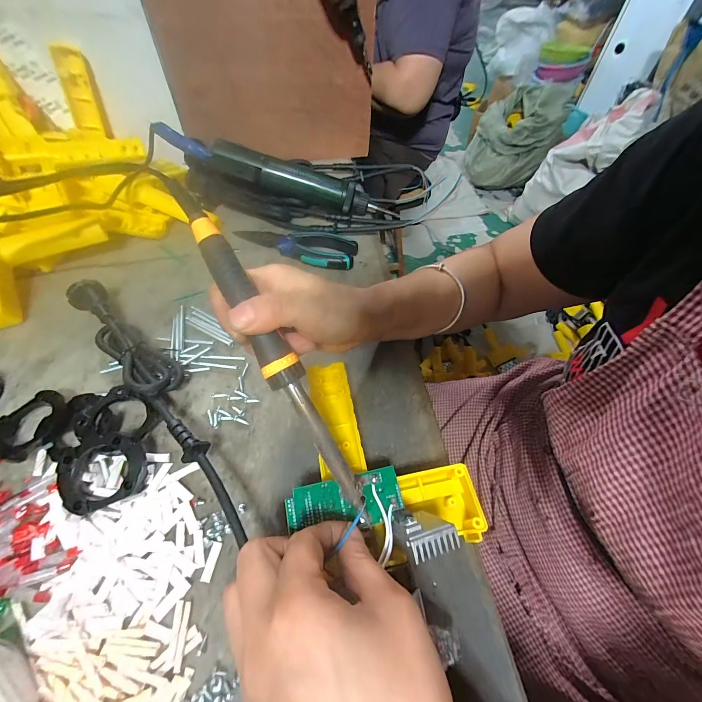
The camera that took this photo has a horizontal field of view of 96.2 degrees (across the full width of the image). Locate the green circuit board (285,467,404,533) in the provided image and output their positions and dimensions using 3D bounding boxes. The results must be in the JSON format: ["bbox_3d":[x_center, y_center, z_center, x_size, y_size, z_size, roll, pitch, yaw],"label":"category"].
[{"bbox_3d":[-0.003,0.099,0.208,0.077,0.005,0.031,-5,61,-16],"label":"green circuit board"}]

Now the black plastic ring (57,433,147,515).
[{"bbox_3d":[-0.187,0.091,0.237,0.058,0.015,0.047,-17,89,-15],"label":"black plastic ring"}]

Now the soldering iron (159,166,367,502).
[{"bbox_3d":[-0.052,-0.005,0.199,0.021,0.019,0.227,-30,93,-20],"label":"soldering iron"}]

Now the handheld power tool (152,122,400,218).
[{"bbox_3d":[-0.089,-0.225,0.405,0.301,0.031,0.033,13,55,-12],"label":"handheld power tool"}]

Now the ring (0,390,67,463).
[{"bbox_3d":[-0.265,0.062,0.260,0.055,0.017,0.048,-32,62,-21],"label":"ring"}]

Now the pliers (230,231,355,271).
[{"bbox_3d":[-0.069,-0.136,0.396,0.152,0.017,0.055,17,57,10],"label":"pliers"}]

